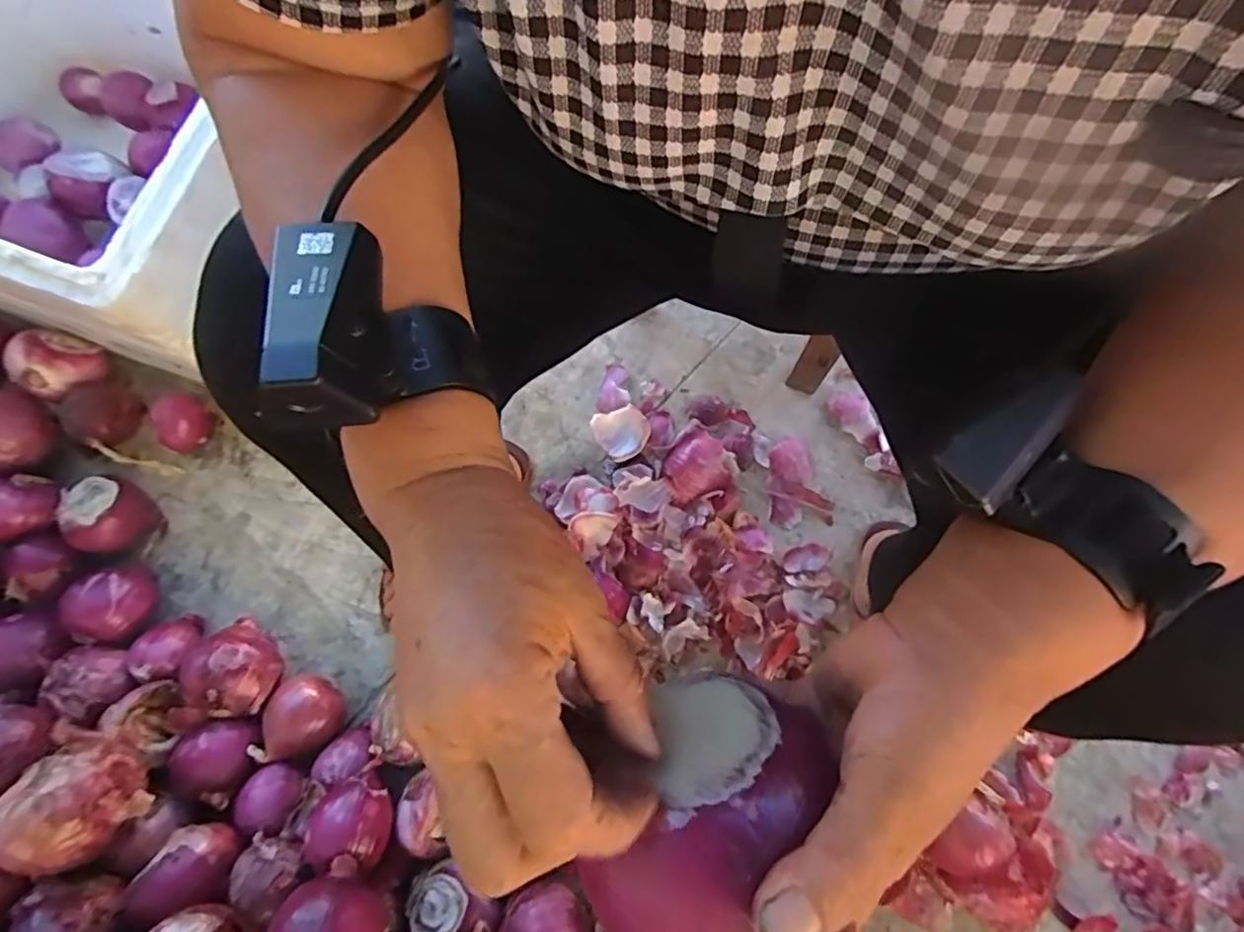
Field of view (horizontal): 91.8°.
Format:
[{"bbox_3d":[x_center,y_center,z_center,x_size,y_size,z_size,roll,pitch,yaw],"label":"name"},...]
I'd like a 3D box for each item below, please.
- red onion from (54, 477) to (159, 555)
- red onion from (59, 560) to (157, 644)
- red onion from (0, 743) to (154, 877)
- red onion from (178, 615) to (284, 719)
[{"bbox_3d":[-0.609,0.061,0.718,0.065,0.083,0.083,15,74,6],"label":"red onion"},{"bbox_3d":[-0.585,0.160,0.701,0.078,0.078,0.086,20,77,7],"label":"red onion"},{"bbox_3d":[-0.496,0.300,0.537,0.099,0.070,0.090,33,78,10],"label":"red onion"},{"bbox_3d":[-0.420,0.224,0.661,0.097,0.085,0.083,22,77,7],"label":"red onion"}]

